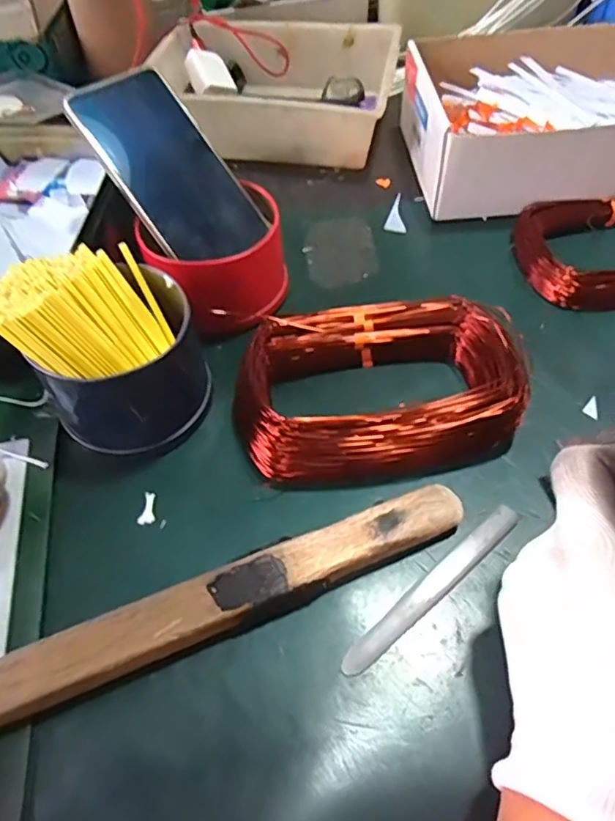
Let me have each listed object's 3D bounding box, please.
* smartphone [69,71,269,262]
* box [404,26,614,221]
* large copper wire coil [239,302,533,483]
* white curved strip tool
[{"bbox_3d":[-0.097,-0.172,0.413,0.077,0.005,0.149,-38,93,-25],"label":"smartphone"},{"bbox_3d":[0.220,-0.265,0.520,0.240,0.074,0.191,-6,55,-1],"label":"box"},{"bbox_3d":[0.047,-0.021,0.374,0.183,0.033,0.127,-7,55,-2],"label":"large copper wire coil"},{"bbox_3d":[0.069,0.095,0.314,0.127,0.004,0.015,-36,61,-20],"label":"white curved strip tool"}]

